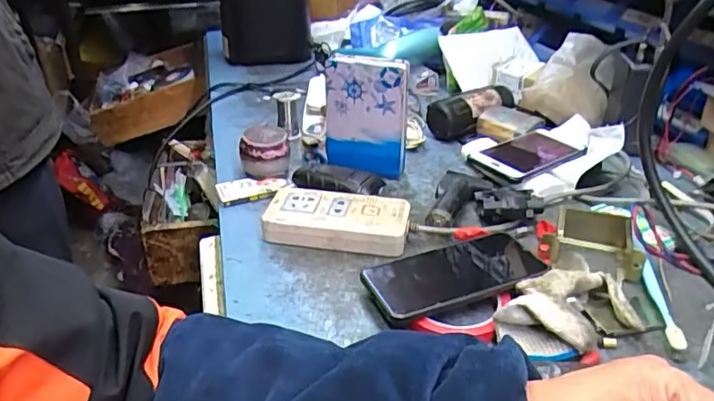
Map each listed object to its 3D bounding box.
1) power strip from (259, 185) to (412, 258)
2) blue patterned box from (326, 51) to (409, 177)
[{"bbox_3d":[-0.021,0.021,0.589,0.147,0.037,0.064,5,30,9],"label":"power strip"},{"bbox_3d":[0.009,-0.099,0.666,0.100,0.158,0.024,12,44,13],"label":"blue patterned box"}]

